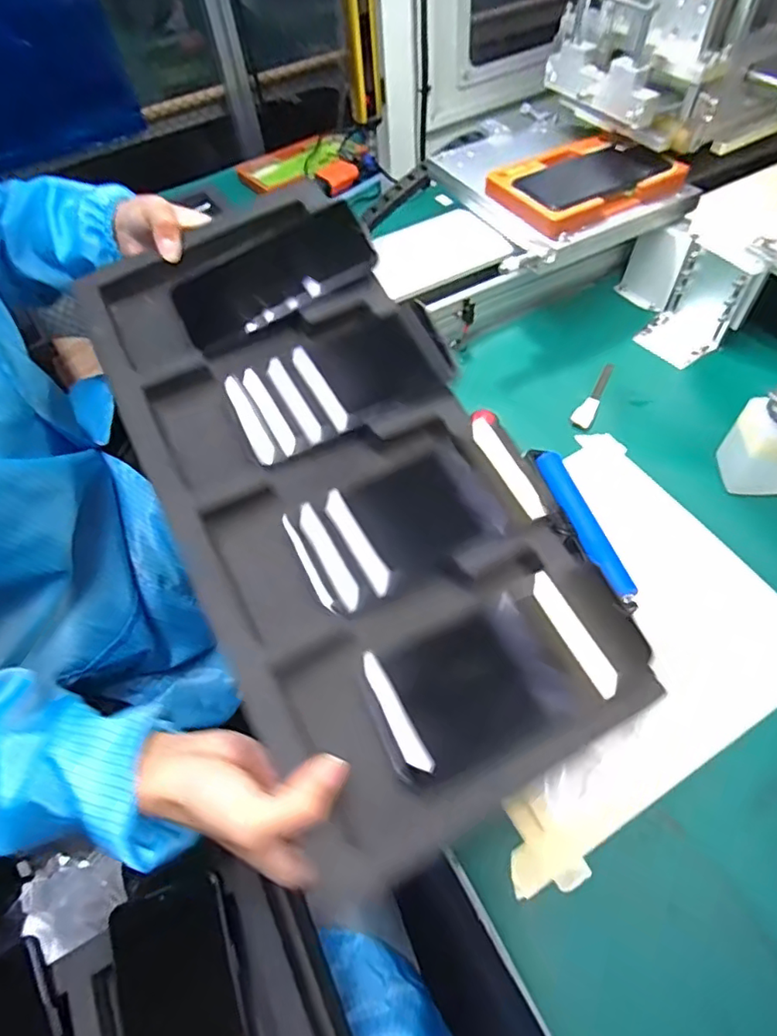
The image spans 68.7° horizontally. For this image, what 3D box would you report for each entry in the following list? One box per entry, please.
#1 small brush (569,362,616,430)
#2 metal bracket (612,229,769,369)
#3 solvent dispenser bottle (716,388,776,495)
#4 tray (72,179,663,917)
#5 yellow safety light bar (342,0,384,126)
[{"bbox_3d":[0.225,-0.136,0.623,0.021,0.007,0.104,23,62,18],"label":"small brush"},{"bbox_3d":[0.322,-0.270,0.639,0.085,0.109,0.165,-28,60,-13],"label":"metal bracket"},{"bbox_3d":[0.342,-0.067,0.504,0.062,0.103,0.049,6,58,8],"label":"solvent dispenser bottle"},{"bbox_3d":[-0.042,-0.042,0.393,0.223,0.034,0.474,-25,67,-14],"label":"tray"},{"bbox_3d":[-0.032,-0.586,0.673,0.037,0.192,0.054,2,57,5],"label":"yellow safety light bar"}]

